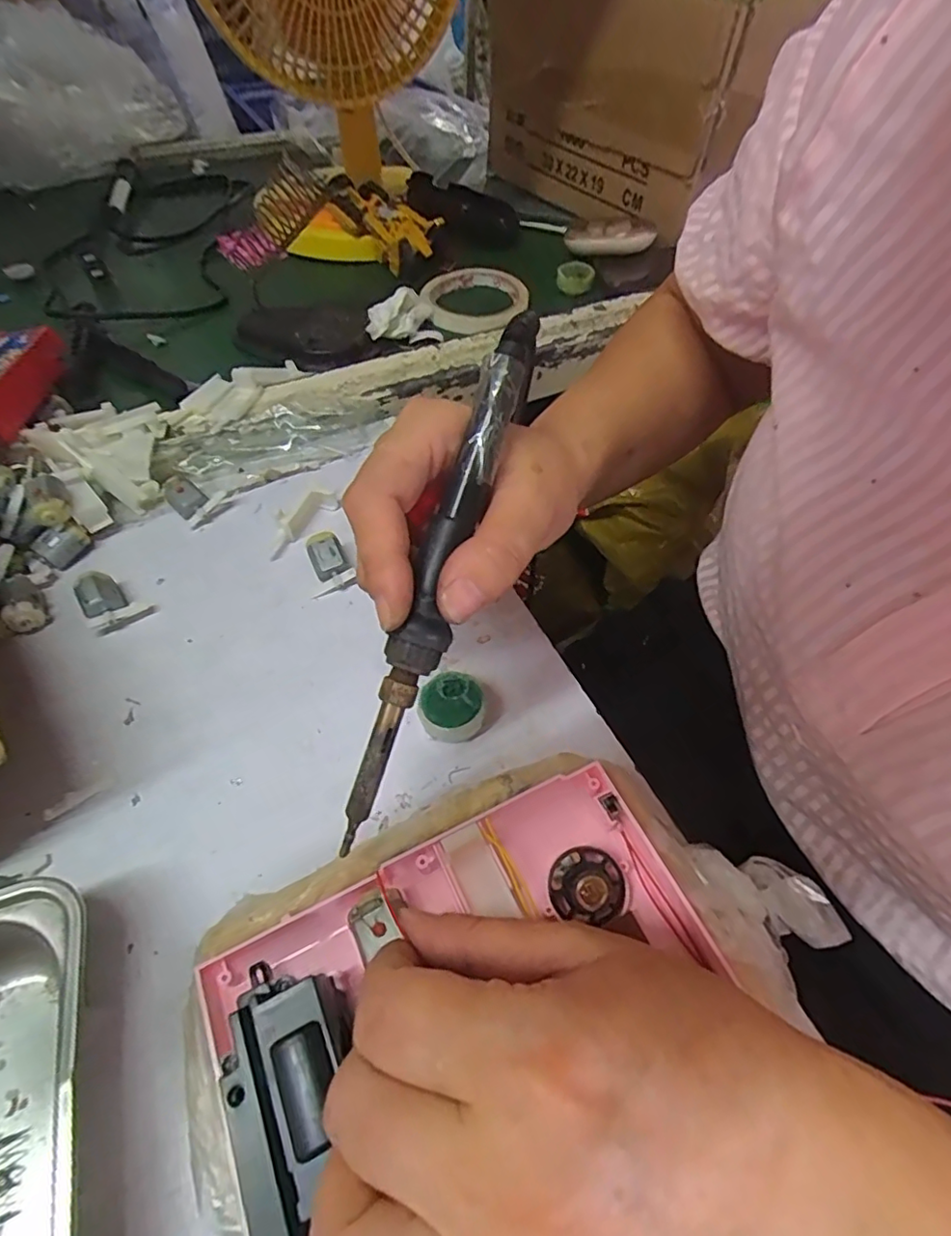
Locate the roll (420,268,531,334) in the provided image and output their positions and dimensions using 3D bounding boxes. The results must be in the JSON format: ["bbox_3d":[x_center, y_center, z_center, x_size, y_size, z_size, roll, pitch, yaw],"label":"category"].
[{"bbox_3d":[0.000,-0.287,0.512,0.089,0.012,0.112,27,60,18],"label":"roll"}]

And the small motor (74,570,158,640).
[{"bbox_3d":[-0.202,-0.011,0.319,0.031,0.019,0.033,-34,62,-21],"label":"small motor"}]

